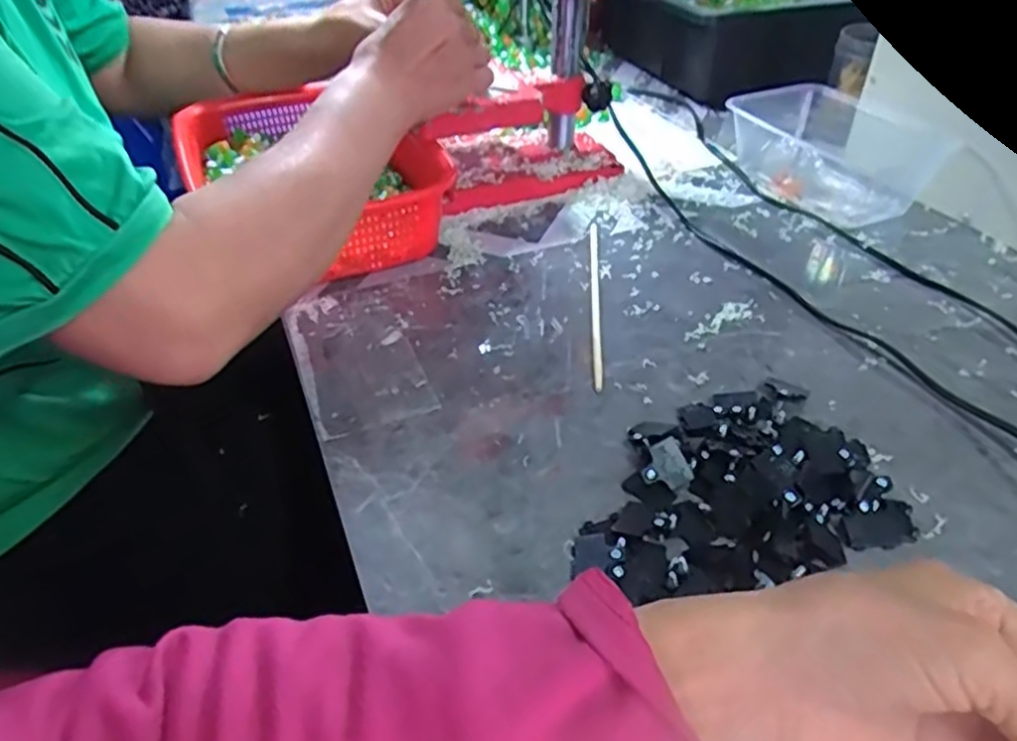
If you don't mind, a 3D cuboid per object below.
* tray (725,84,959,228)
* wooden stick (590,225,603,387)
[{"bbox_3d":[0.282,-0.190,0.607,0.122,0.059,0.156,-17,43,-18],"label":"tray"},{"bbox_3d":[0.060,-0.053,0.488,0.006,0.004,0.200,2,40,4],"label":"wooden stick"}]

